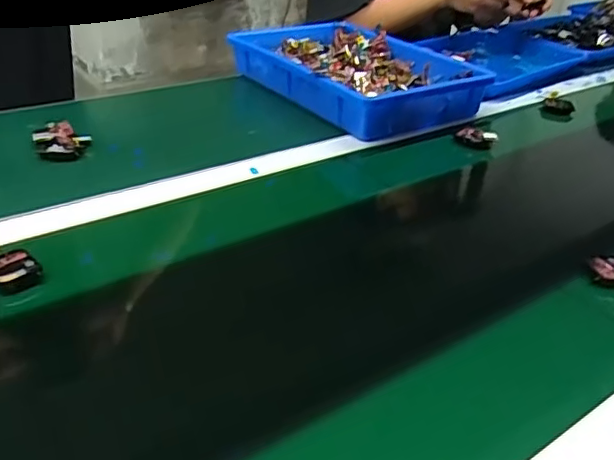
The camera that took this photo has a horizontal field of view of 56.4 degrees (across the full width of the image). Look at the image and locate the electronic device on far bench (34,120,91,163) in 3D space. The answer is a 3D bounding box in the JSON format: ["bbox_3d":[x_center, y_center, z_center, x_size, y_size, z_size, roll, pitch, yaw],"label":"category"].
[{"bbox_3d":[-0.292,-0.106,0.685,0.061,0.021,0.075,-6,32,-16],"label":"electronic device on far bench"}]

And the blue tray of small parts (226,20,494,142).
[{"bbox_3d":[0.065,-0.245,0.881,0.246,0.059,0.366,-19,38,-33],"label":"blue tray of small parts"}]

